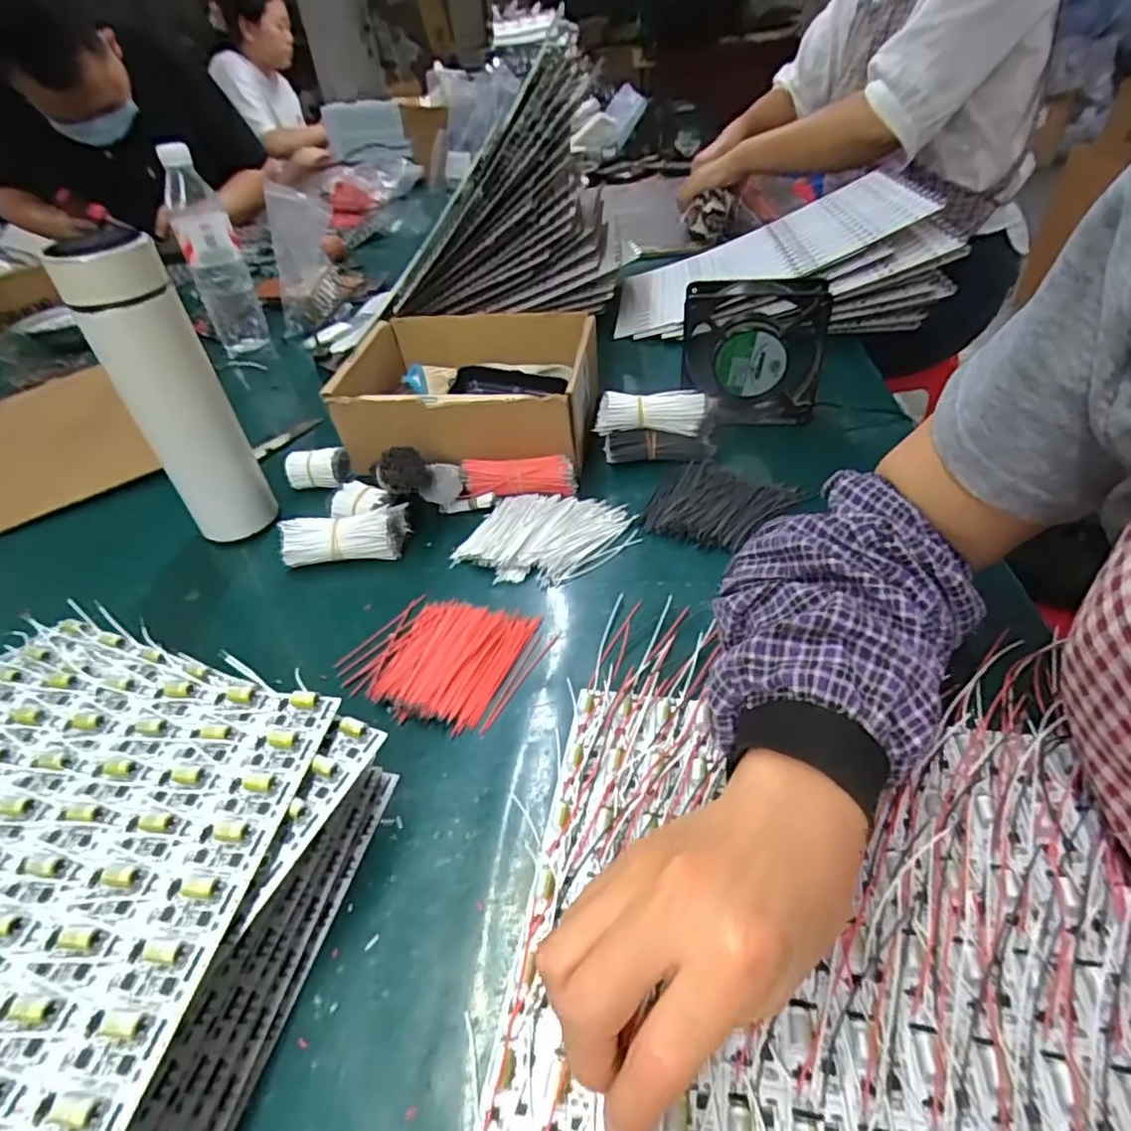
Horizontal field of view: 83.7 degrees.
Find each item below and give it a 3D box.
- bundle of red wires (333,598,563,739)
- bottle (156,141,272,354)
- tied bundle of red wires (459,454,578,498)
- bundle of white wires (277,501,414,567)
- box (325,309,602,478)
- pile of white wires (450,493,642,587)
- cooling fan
[{"bbox_3d":[-0.081,0.059,0.415,0.124,0.011,0.095,9,43,18],"label":"bundle of red wires"},{"bbox_3d":[-0.486,-0.431,0.869,0.071,0.236,0.073,-20,43,-15],"label":"bottle"},{"bbox_3d":[-0.040,-0.075,0.543,0.096,0.027,0.032,0,41,8],"label":"tied bundle of red wires"},{"bbox_3d":[-0.174,-0.024,0.504,0.095,0.035,0.035,-7,41,0],"label":"bundle of white wires"},{"bbox_3d":[-0.087,-0.170,0.618,0.239,0.086,0.181,4,42,12],"label":"box"},{"bbox_3d":[-0.016,-0.025,0.503,0.136,0.010,0.097,2,42,10],"label":"pile of white wires"},{"bbox_3d":[0.166,-0.193,0.566,0.118,0.110,0.034,6,43,15],"label":"cooling fan"}]

